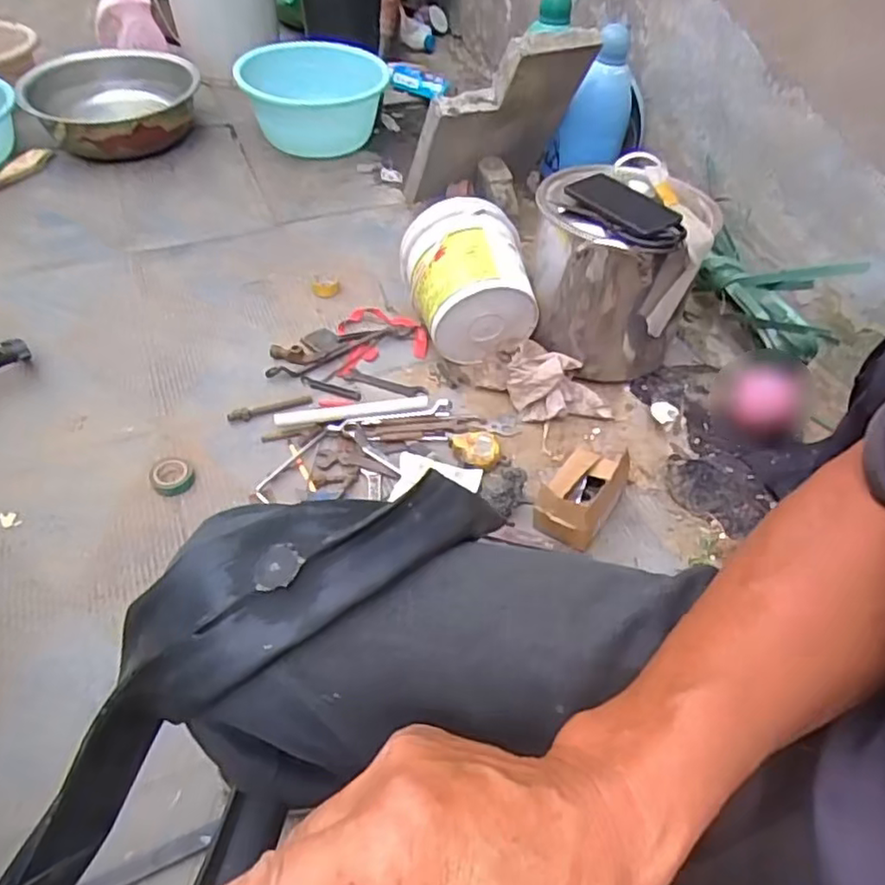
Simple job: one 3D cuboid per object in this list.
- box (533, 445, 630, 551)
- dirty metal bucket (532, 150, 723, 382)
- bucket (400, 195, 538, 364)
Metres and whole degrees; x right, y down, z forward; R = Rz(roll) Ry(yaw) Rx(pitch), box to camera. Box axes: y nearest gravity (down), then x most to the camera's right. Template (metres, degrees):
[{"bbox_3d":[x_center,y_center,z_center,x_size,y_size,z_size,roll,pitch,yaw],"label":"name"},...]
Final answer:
[{"bbox_3d":[0.193,0.071,0.896,0.091,0.079,0.137,29,53,17],"label":"box"},{"bbox_3d":[0.277,-0.291,1.067,0.259,0.303,0.281,3,50,-3],"label":"dirty metal bucket"},{"bbox_3d":[0.043,-0.258,1.076,0.176,0.218,0.178,-13,52,-16],"label":"bucket"}]

